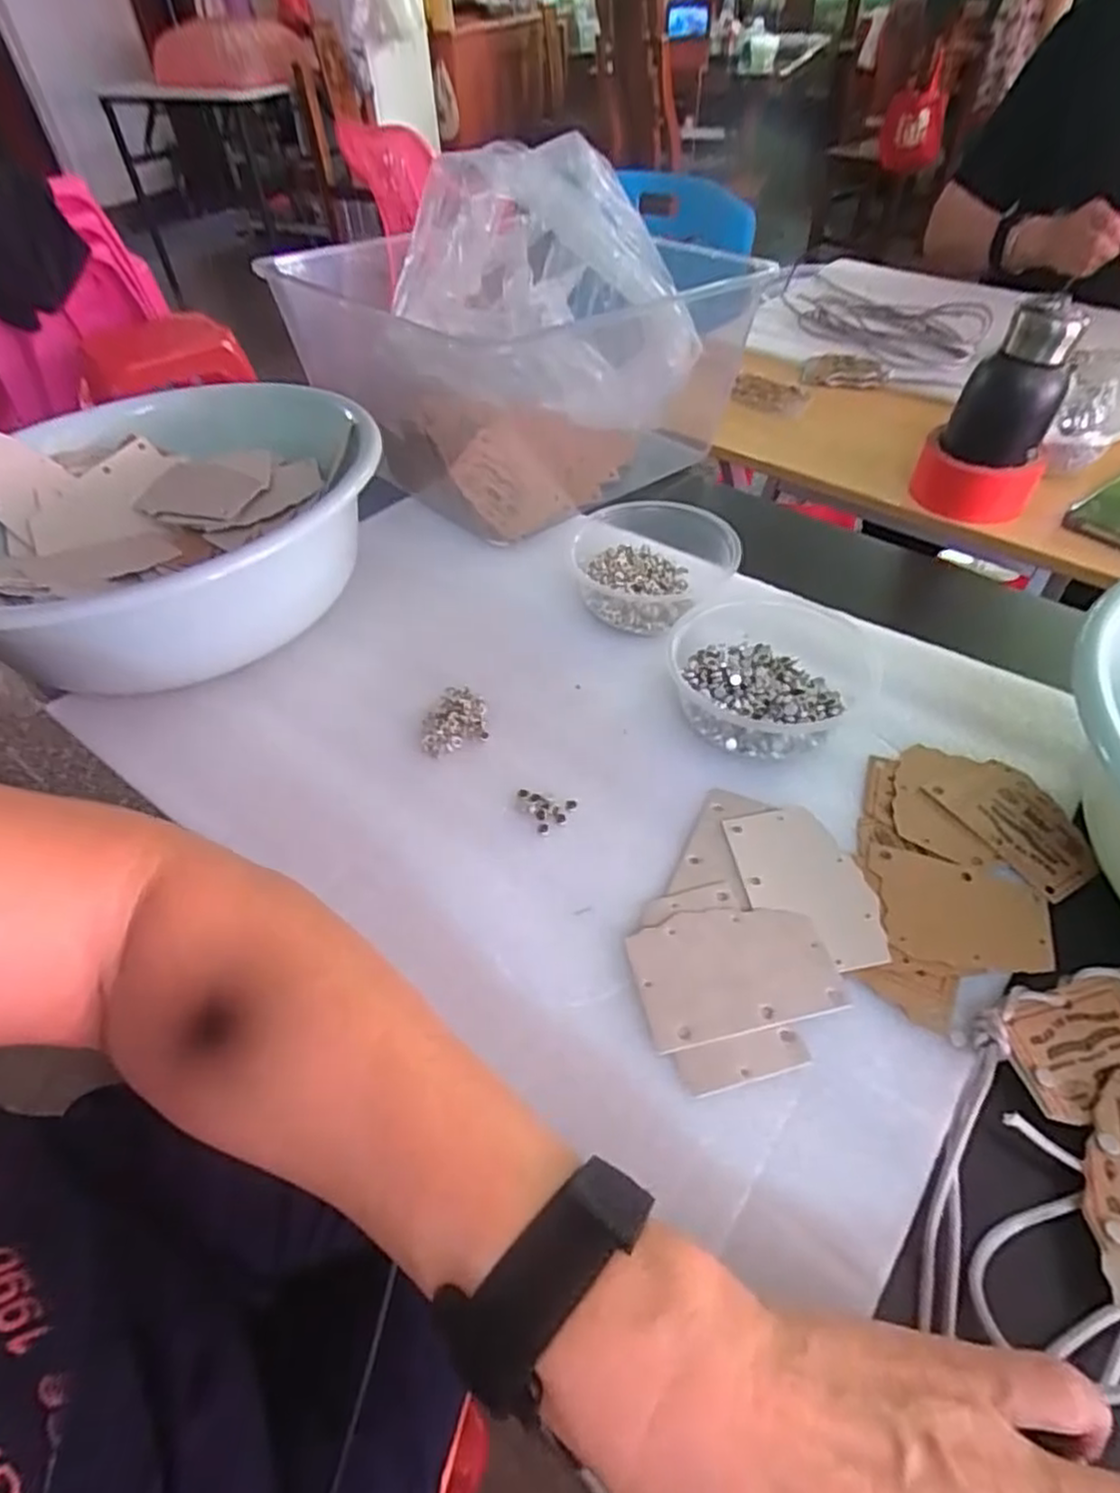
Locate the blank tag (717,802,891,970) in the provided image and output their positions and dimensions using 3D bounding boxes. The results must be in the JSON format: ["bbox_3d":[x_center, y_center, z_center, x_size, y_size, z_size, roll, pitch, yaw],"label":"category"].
[{"bbox_3d":[0.116,0.065,0.342,0.055,0.004,0.084,-9,49,-1],"label":"blank tag"}]

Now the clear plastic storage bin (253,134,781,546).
[{"bbox_3d":[-0.041,-0.378,0.625,0.356,0.189,0.341,34,57,29],"label":"clear plastic storage bin"}]

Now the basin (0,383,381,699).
[{"bbox_3d":[-0.263,-0.142,0.483,0.285,0.097,0.302,-17,48,-12],"label":"basin"}]

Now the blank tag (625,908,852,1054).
[{"bbox_3d":[0.075,0.097,0.315,0.084,0.006,0.054,-11,47,-7],"label":"blank tag"}]

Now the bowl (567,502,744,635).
[{"bbox_3d":[0.059,-0.119,0.485,0.112,0.043,0.119,-2,47,2],"label":"bowl"}]

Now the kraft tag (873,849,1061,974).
[{"bbox_3d":[0.184,0.076,0.330,0.074,0.004,0.055,9,48,11],"label":"kraft tag"}]

